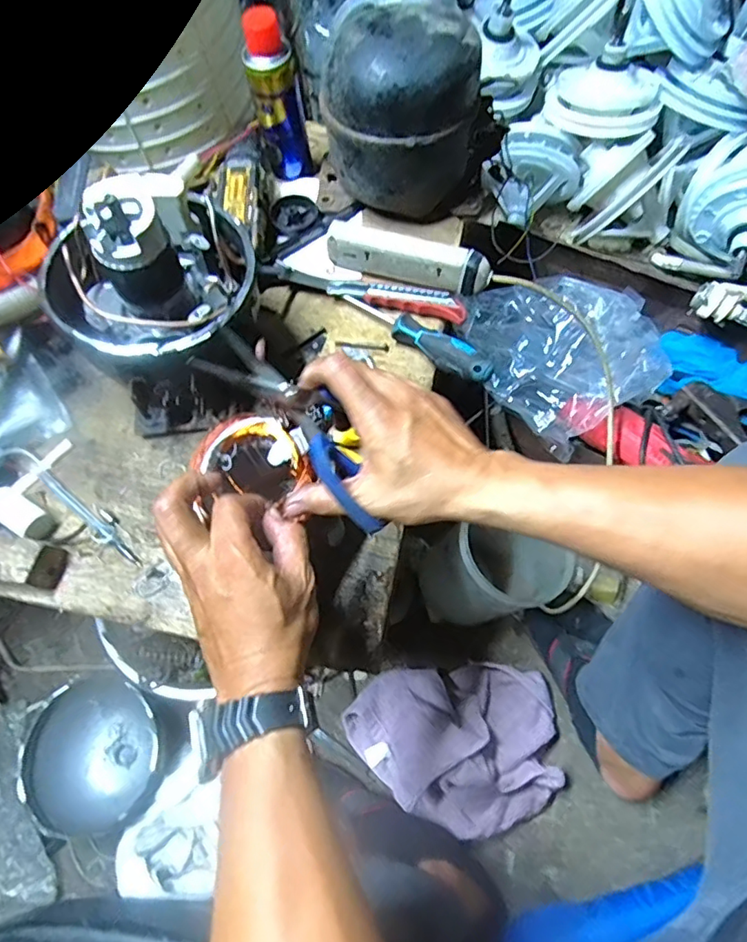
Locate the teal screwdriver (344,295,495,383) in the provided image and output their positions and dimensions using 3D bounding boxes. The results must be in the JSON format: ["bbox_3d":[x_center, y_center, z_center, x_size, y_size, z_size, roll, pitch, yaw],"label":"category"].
[{"bbox_3d":[0.044,-0.138,0.561,0.176,0.030,0.030,38,73,17],"label":"teal screwdriver"}]

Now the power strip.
[{"bbox_3d":[0.037,-0.226,0.583,0.172,0.041,0.031,19,69,11],"label":"power strip"}]

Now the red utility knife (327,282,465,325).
[{"bbox_3d":[0.027,-0.187,0.589,0.147,0.018,0.036,17,68,10],"label":"red utility knife"}]

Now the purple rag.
[{"bbox_3d":[0.100,0.334,0.660,0.252,0.114,0.183,-6,66,0],"label":"purple rag"}]

